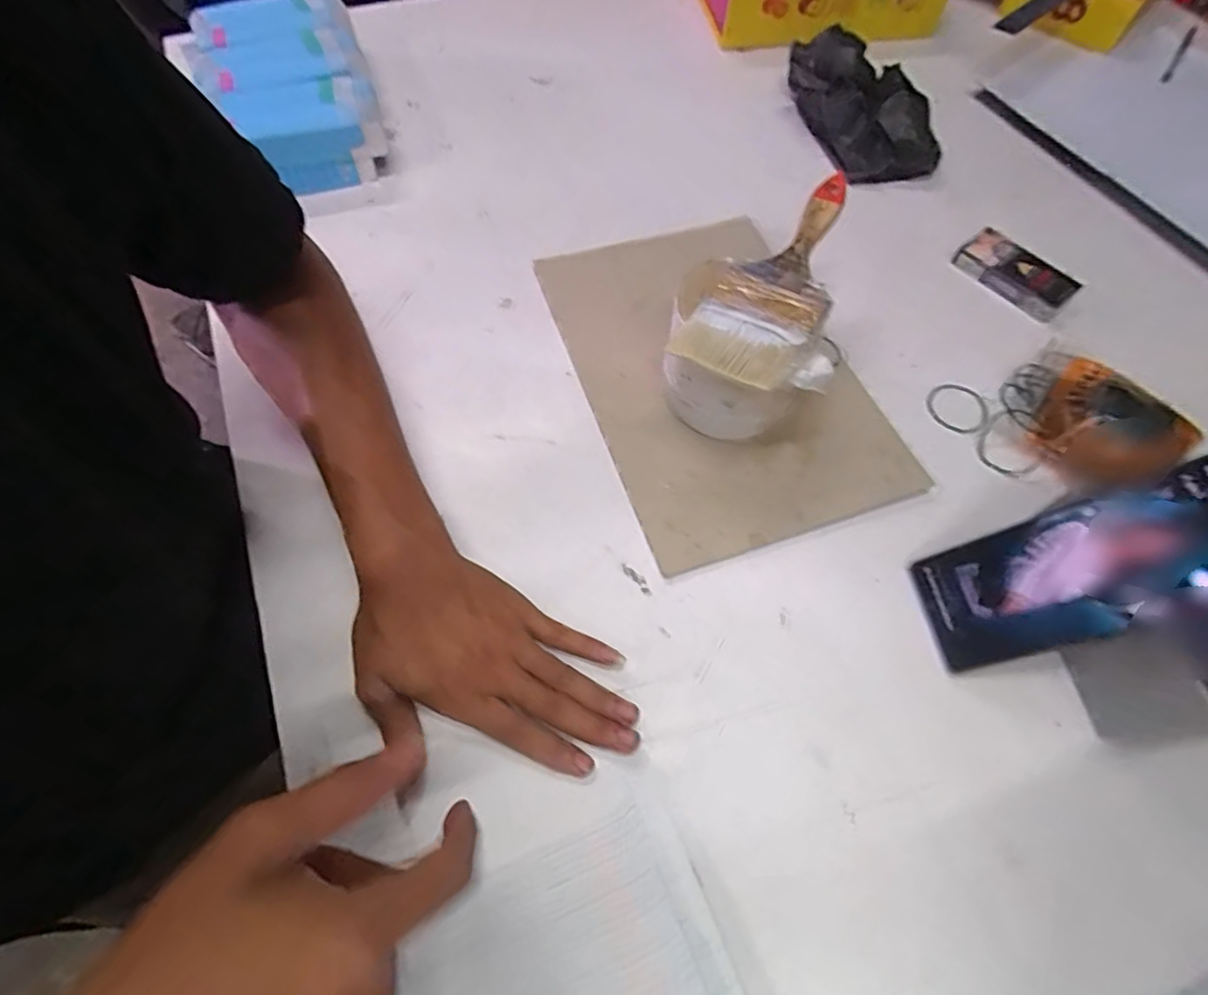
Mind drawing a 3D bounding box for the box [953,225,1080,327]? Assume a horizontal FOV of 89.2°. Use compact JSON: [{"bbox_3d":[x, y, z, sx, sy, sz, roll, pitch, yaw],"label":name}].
[{"bbox_3d":[0.363,-0.198,0.543,0.044,0.021,0.096,-36,68,-19],"label":"box"}]

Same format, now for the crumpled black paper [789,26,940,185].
[{"bbox_3d":[0.269,-0.408,0.626,0.101,0.072,0.173,-13,63,-8],"label":"crumpled black paper"}]

